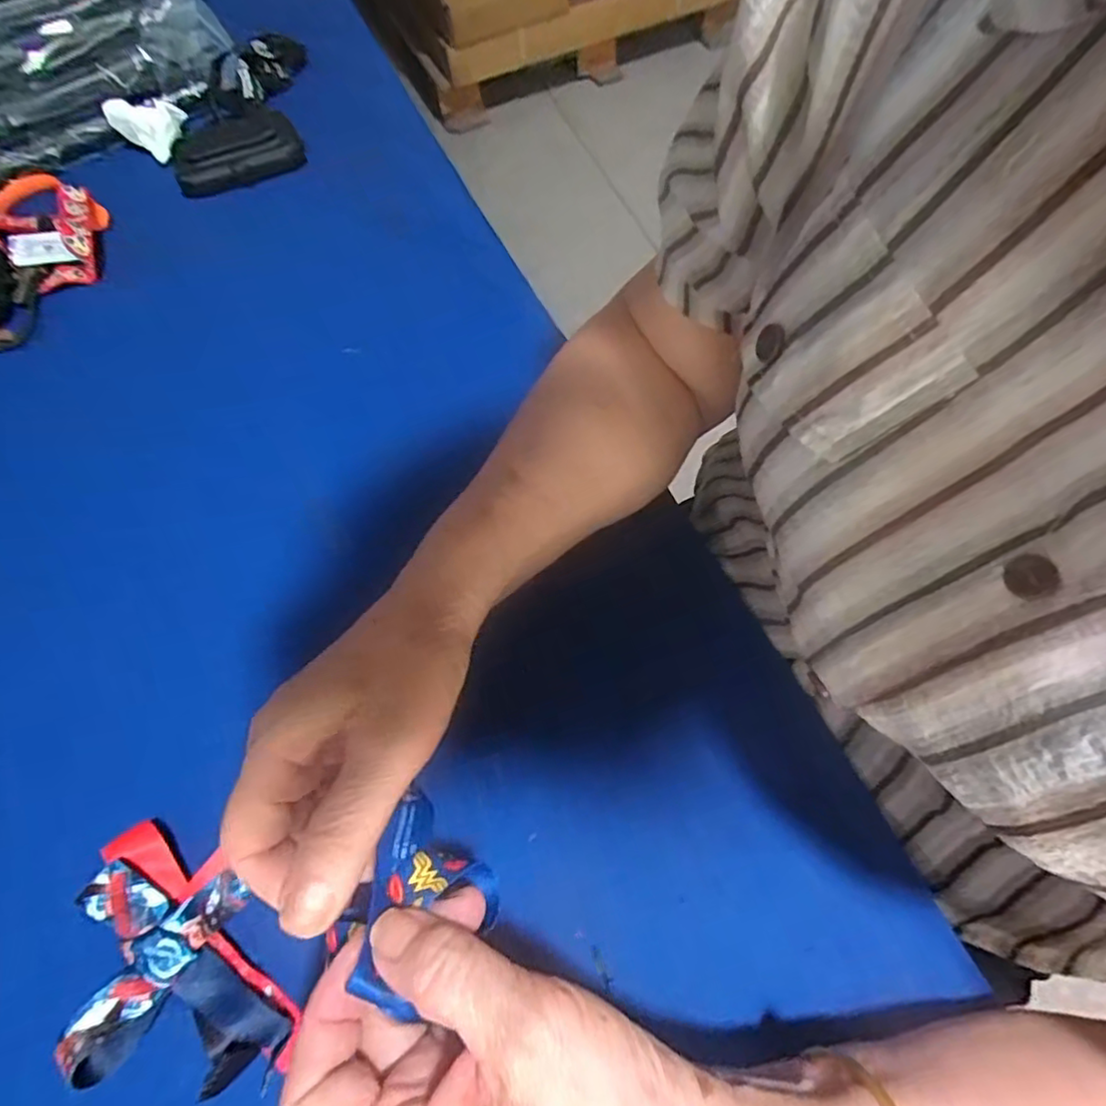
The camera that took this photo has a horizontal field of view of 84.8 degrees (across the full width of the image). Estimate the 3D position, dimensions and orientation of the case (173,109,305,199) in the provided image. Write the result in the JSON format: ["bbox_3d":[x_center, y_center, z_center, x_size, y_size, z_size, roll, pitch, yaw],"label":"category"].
[{"bbox_3d":[-0.283,-0.356,0.541,0.110,0.042,0.034,-37,67,-14],"label":"case"}]

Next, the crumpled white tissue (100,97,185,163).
[{"bbox_3d":[-0.368,-0.397,0.556,0.034,0.042,0.059,41,71,20],"label":"crumpled white tissue"}]

